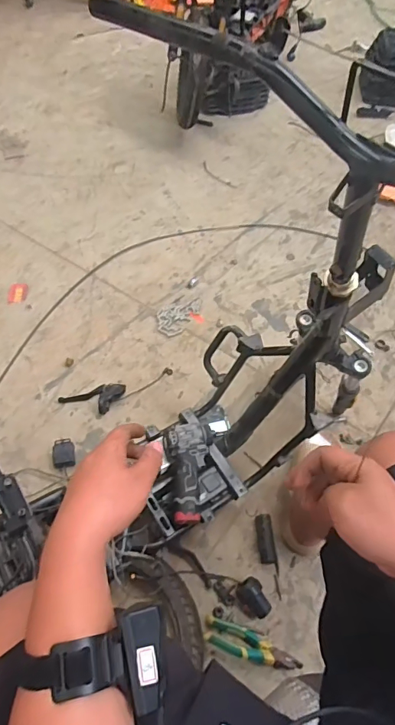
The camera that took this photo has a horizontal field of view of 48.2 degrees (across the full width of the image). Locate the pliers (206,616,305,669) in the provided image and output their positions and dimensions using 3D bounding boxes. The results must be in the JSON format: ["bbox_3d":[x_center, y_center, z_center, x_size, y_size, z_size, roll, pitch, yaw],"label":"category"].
[{"bbox_3d":[0.106,0.544,0.847,0.194,0.041,0.053,16,58,7],"label":"pliers"}]

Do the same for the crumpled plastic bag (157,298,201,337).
[{"bbox_3d":[-0.047,-0.136,1.310,0.152,0.008,0.118,-16,59,-13],"label":"crumpled plastic bag"}]

